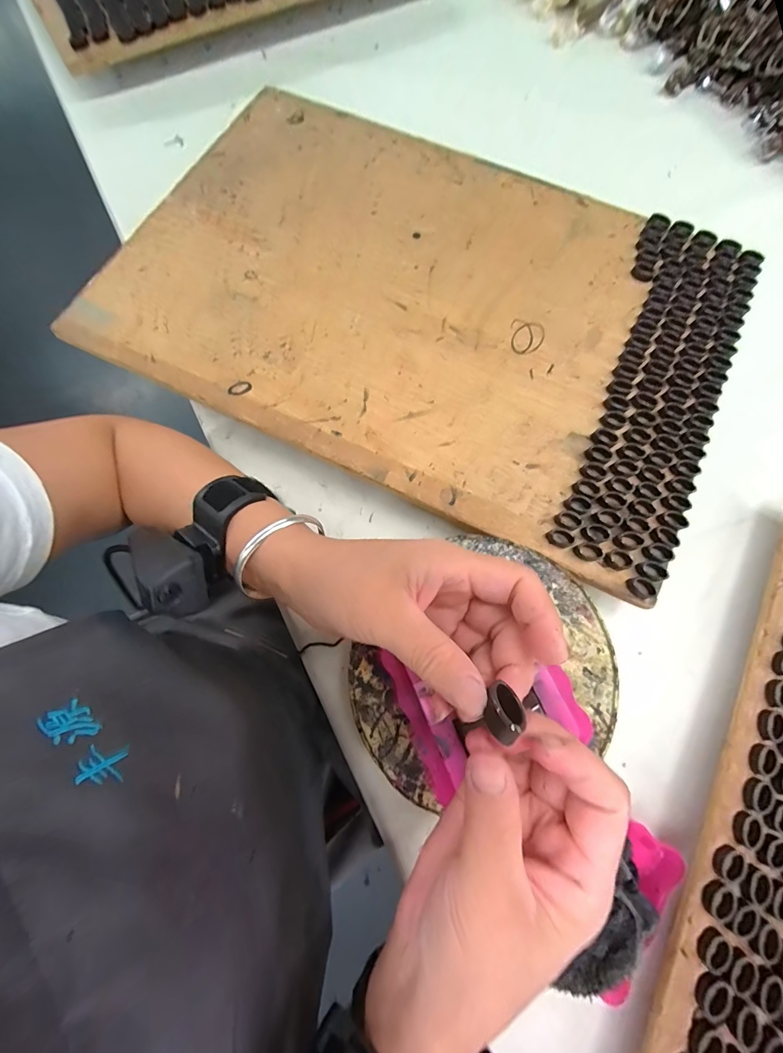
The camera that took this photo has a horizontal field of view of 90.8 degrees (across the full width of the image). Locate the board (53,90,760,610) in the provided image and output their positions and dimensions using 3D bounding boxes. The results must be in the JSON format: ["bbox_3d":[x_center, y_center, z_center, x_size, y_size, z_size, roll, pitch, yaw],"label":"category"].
[{"bbox_3d":[0.028,-0.218,0.378,0.582,0.019,0.375,25,77,6],"label":"board"}]

